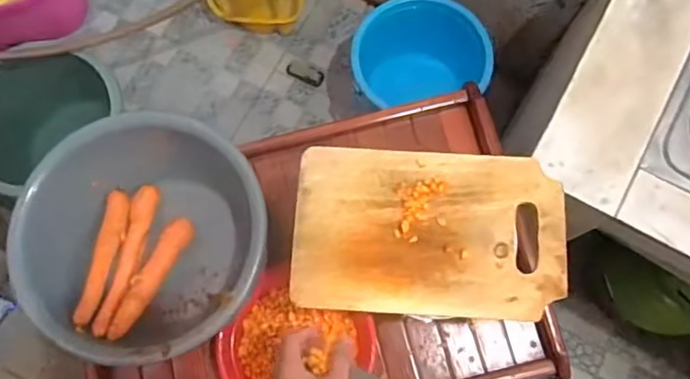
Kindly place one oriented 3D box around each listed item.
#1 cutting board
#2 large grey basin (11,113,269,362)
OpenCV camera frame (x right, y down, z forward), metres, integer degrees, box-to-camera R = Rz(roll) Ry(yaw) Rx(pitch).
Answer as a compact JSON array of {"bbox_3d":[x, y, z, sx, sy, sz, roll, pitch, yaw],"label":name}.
[{"bbox_3d":[0.091,0.045,0.624,0.290,0.021,0.176,3,76,1],"label":"cutting board"},{"bbox_3d":[-0.249,0.065,0.759,0.291,0.158,0.299,0,76,0],"label":"large grey basin"}]

